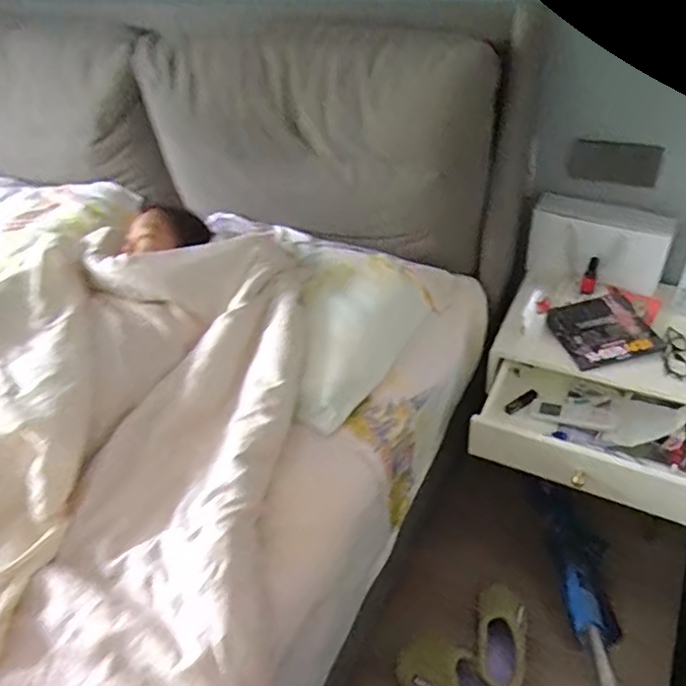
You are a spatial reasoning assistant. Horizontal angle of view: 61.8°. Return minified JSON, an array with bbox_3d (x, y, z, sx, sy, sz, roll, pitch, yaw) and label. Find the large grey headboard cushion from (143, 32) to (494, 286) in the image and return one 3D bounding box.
[{"bbox_3d":[-0.083,-0.448,1.295,0.802,0.440,0.163,15,47,21],"label":"large grey headboard cushion"}]

